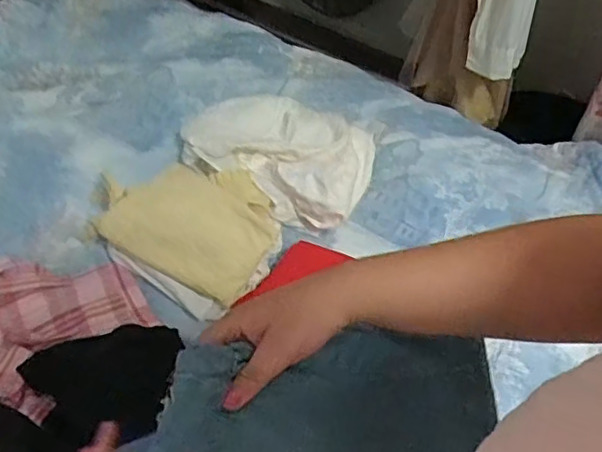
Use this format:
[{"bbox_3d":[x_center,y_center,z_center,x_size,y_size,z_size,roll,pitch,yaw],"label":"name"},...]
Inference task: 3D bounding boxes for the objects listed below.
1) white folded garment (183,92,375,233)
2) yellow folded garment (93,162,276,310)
[{"bbox_3d":[-0.038,-0.133,1.037,0.334,0.072,0.198,22,59,16],"label":"white folded garment"},{"bbox_3d":[-0.161,-0.014,0.947,0.263,0.068,0.187,22,59,16],"label":"yellow folded garment"}]

